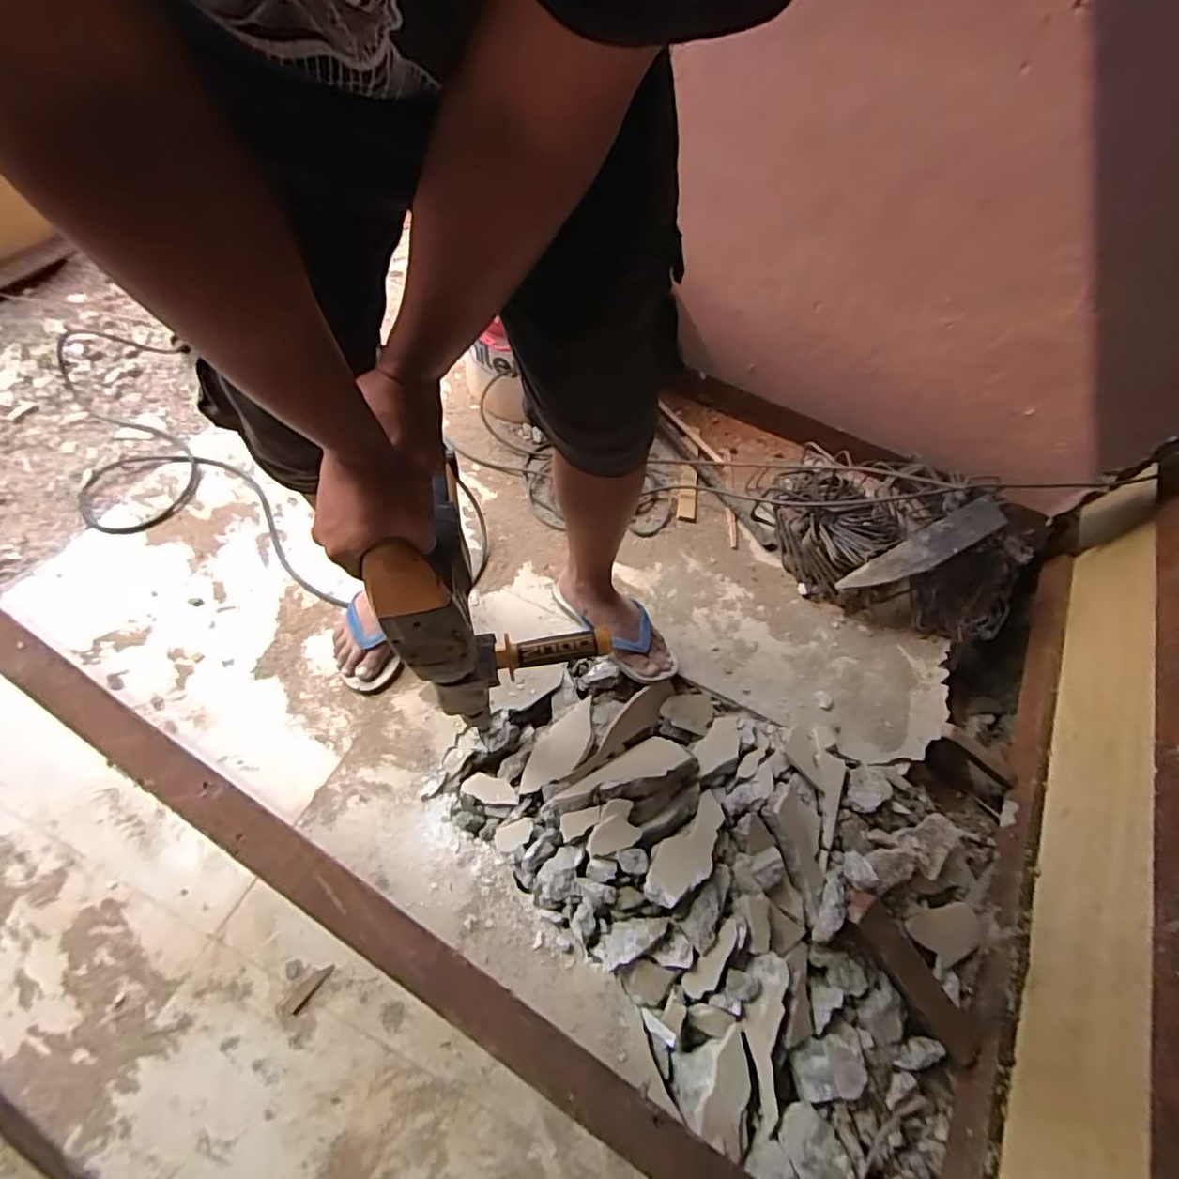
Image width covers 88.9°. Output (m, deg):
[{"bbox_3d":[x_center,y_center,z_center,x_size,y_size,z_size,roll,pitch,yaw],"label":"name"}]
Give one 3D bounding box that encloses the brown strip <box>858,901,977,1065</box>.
[{"bbox_3d":[0.429,0.511,0.781,0.050,0.016,0.229,-35,91,-25],"label":"brown strip"}]

